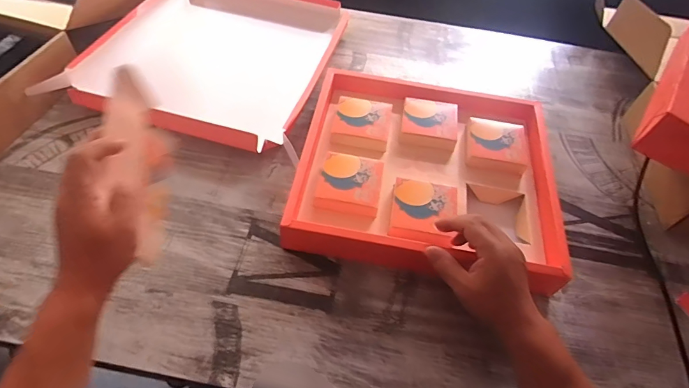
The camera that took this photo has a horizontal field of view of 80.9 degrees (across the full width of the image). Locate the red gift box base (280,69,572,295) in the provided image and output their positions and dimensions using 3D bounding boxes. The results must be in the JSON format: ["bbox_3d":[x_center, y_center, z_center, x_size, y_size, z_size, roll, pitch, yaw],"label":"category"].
[{"bbox_3d":[0.120,-0.040,0.597,0.355,0.063,0.329,9,58,3],"label":"red gift box base"}]

